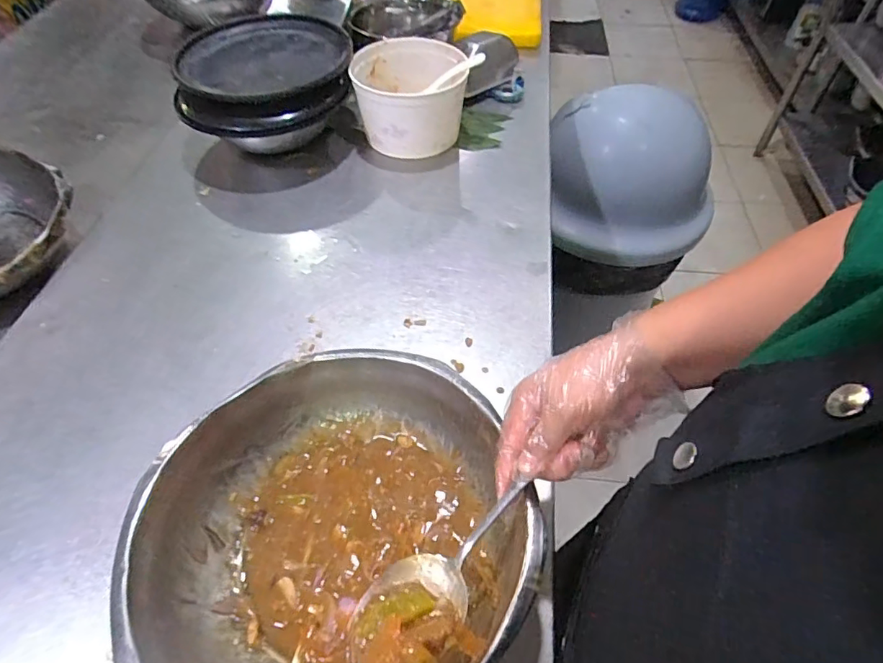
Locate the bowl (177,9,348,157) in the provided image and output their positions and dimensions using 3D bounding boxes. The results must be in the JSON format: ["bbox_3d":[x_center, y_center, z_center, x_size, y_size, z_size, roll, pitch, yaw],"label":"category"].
[{"bbox_3d":[-0.257,-0.368,0.788,0.251,0.125,0.242,-3,49,3],"label":"bowl"}]

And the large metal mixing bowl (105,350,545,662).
[{"bbox_3d":[-0.081,0.148,0.396,0.269,0.083,0.284,-3,49,3],"label":"large metal mixing bowl"}]

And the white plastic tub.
[{"bbox_3d":[-0.044,-0.348,0.775,0.160,0.107,0.191,-6,50,-1],"label":"white plastic tub"}]

